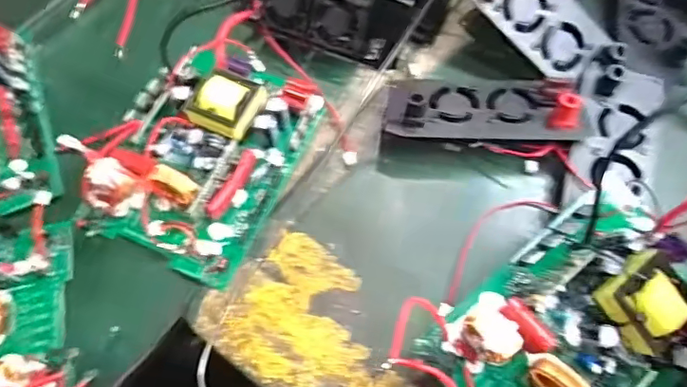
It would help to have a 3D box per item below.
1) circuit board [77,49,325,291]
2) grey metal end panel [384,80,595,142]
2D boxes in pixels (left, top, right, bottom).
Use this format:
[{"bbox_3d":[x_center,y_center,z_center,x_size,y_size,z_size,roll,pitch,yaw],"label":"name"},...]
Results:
[{"bbox_3d":[-0.101,-0.032,0.384,0.122,0.032,0.162,23,71,11],"label":"circuit board"},{"bbox_3d":[0.102,-0.060,0.388,0.141,0.043,0.056,3,68,3],"label":"grey metal end panel"}]

